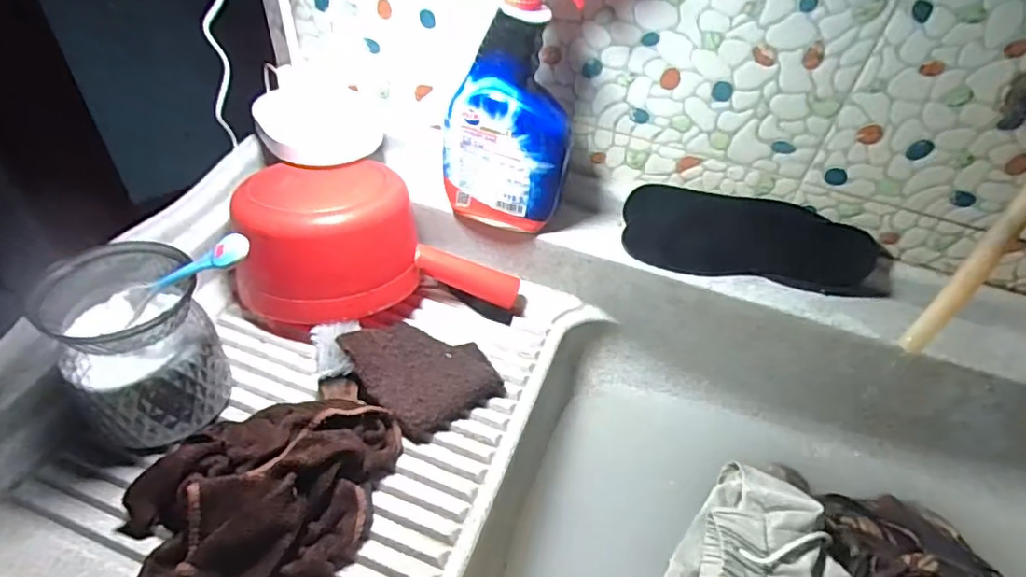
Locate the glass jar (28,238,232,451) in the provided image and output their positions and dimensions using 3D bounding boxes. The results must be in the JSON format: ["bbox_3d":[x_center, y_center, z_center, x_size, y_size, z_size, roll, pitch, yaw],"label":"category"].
[{"bbox_3d":[-0.287,0.041,0.448,0.102,0.118,0.121,-24,53,-27],"label":"glass jar"}]

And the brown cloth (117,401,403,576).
[{"bbox_3d":[-0.173,0.140,0.411,0.149,0.048,0.188,21,47,14],"label":"brown cloth"}]

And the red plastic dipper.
[{"bbox_3d":[-0.128,-0.047,0.569,0.259,0.097,0.147,2,45,-5],"label":"red plastic dipper"}]

